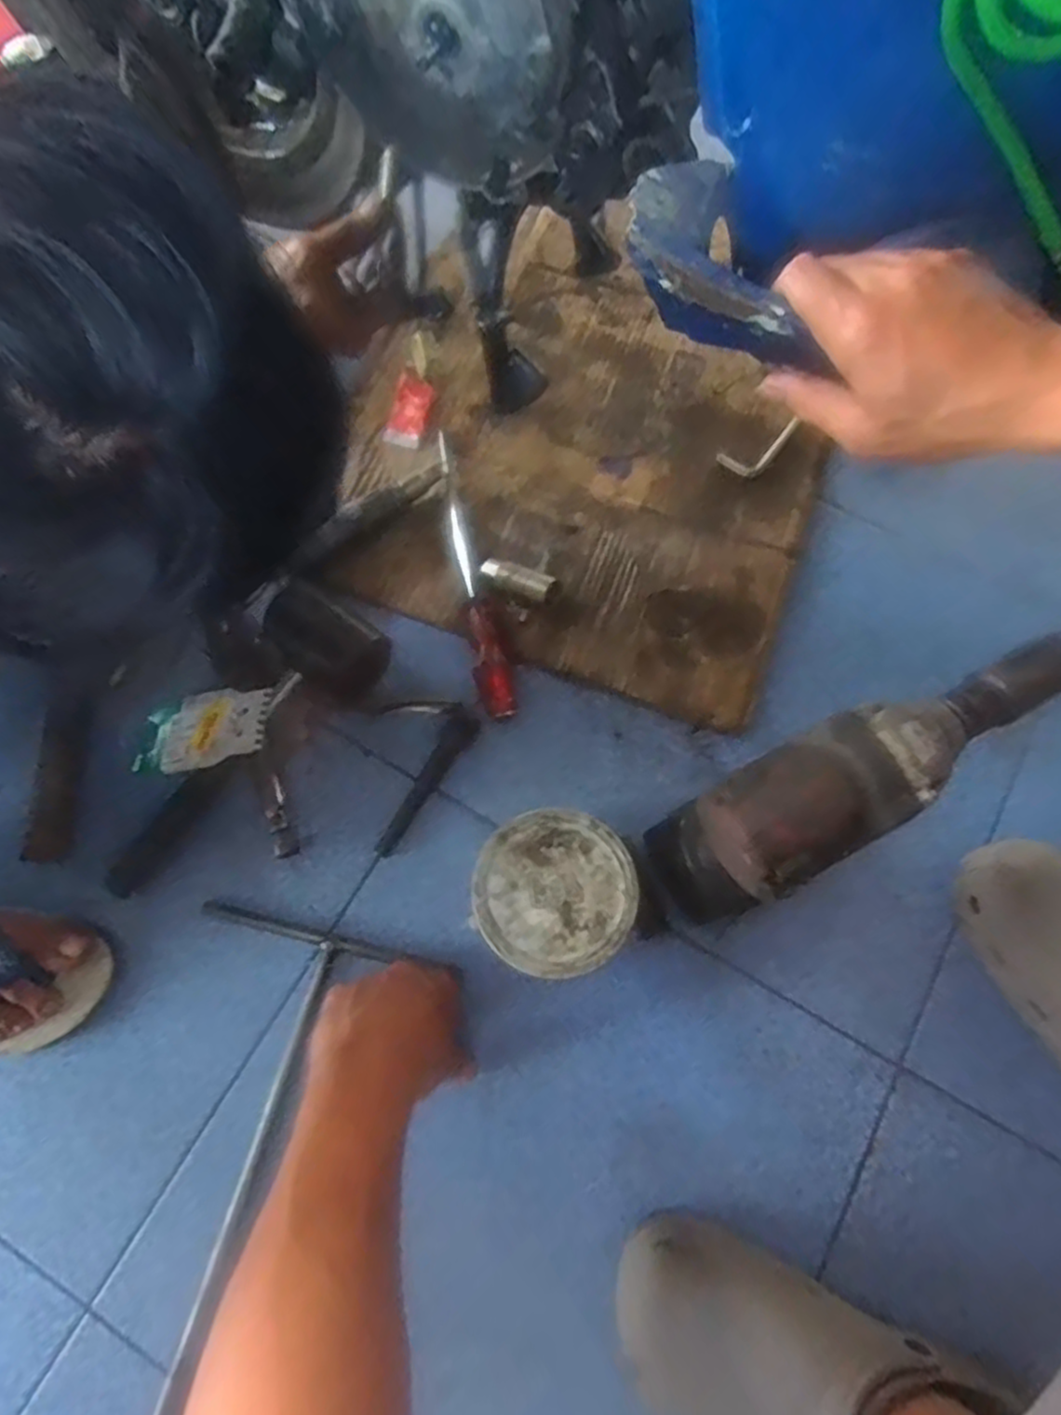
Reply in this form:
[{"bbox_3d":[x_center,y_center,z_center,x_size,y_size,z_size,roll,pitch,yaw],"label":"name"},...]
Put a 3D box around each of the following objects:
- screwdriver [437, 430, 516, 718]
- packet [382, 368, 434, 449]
[{"bbox_3d":[-0.050,-0.118,0.626,0.027,0.027,0.275,-11,73,-3],"label":"screwdriver"},{"bbox_3d":[-0.112,-0.276,0.690,0.036,0.016,0.073,12,73,4],"label":"packet"}]

